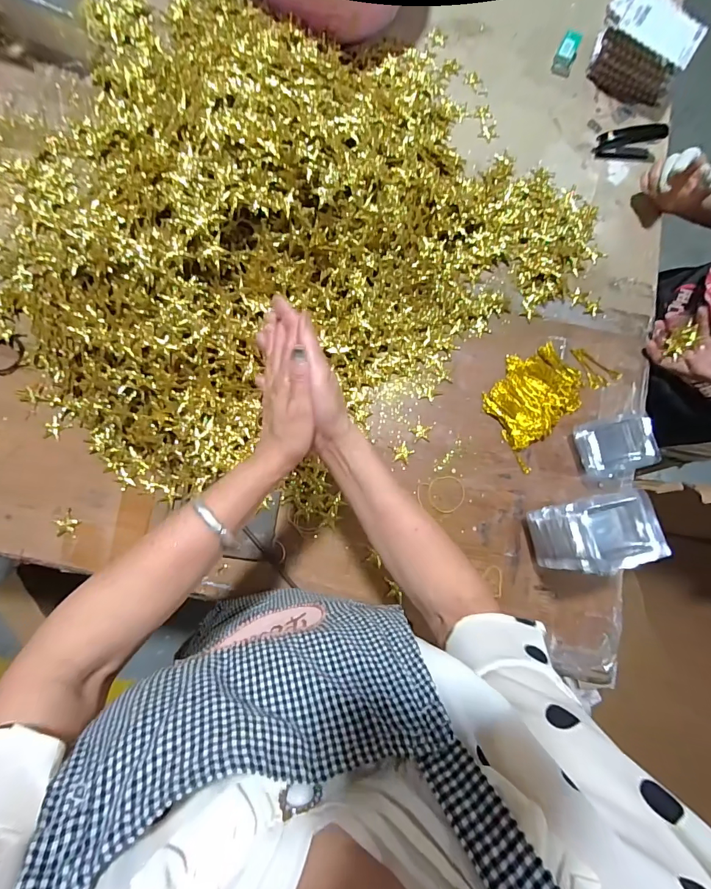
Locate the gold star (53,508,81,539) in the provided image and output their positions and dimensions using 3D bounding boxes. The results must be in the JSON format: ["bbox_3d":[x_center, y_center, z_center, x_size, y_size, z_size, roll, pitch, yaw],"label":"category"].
[{"bbox_3d":[-0.398,0.113,0.555,0.031,0.005,0.036,-39,87,-8],"label":"gold star"}]

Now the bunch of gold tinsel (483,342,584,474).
[{"bbox_3d":[0.269,-0.072,0.609,0.173,0.017,0.122,-44,87,-8],"label":"bunch of gold tinsel"}]

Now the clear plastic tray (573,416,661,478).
[{"bbox_3d":[0.378,0.004,0.591,0.107,0.051,0.086,-7,83,-5],"label":"clear plastic tray"}]

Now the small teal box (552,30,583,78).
[{"bbox_3d":[0.368,-0.676,0.695,0.035,0.038,0.045,23,81,-1],"label":"small teal box"}]

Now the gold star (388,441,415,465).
[{"bbox_3d":[0.070,0.014,0.595,0.034,0.004,0.032,-17,84,-6],"label":"gold star"}]

